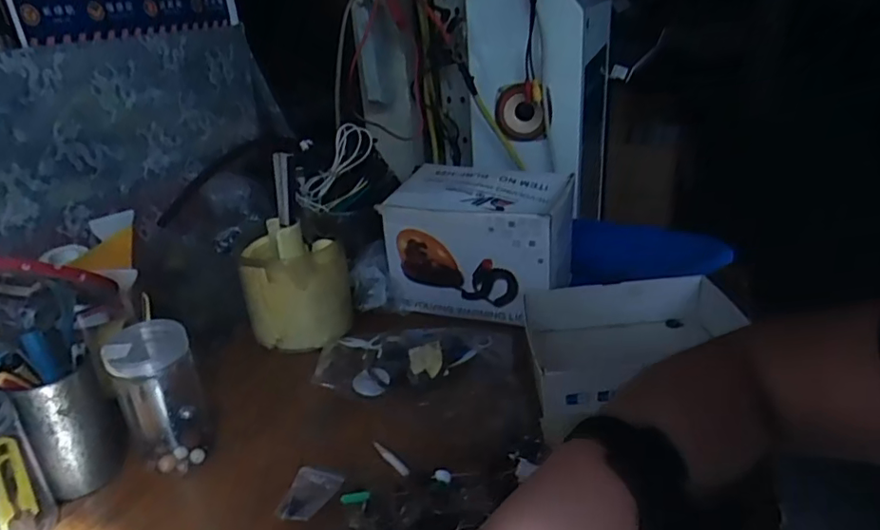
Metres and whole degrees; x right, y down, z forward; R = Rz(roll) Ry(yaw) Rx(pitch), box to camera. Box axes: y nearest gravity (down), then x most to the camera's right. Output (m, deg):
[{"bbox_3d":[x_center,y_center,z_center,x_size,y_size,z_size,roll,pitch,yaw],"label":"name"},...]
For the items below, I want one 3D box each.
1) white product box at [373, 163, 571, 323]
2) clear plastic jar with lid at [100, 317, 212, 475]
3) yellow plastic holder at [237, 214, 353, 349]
[{"bbox_3d":[0.052,-0.029,0.707,0.204,0.142,0.140,6,27,21],"label":"white product box"},{"bbox_3d":[-0.240,0.115,0.497,0.063,0.120,0.058,-19,29,-28],"label":"clear plastic jar with lid"},{"bbox_3d":[-0.165,0.022,0.670,0.116,0.120,0.100,-11,26,-15],"label":"yellow plastic holder"}]

